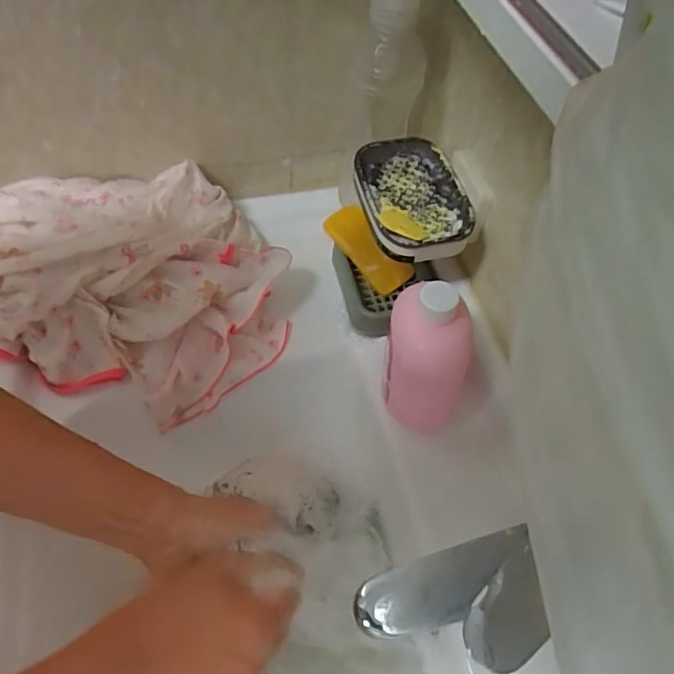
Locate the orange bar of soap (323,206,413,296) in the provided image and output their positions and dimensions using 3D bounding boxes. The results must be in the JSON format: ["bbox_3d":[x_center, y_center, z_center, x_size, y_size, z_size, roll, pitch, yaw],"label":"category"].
[{"bbox_3d":[0.032,-0.091,0.553,0.101,0.042,0.022,48,37,8],"label":"orange bar of soap"}]

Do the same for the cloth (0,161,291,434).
[{"bbox_3d":[-0.191,-0.053,0.518,0.286,0.129,0.212,11,56,3],"label":"cloth"}]

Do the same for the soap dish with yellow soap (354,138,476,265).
[{"bbox_3d":[0.067,-0.127,0.491,0.087,0.022,0.130,-8,57,-10],"label":"soap dish with yellow soap"}]

